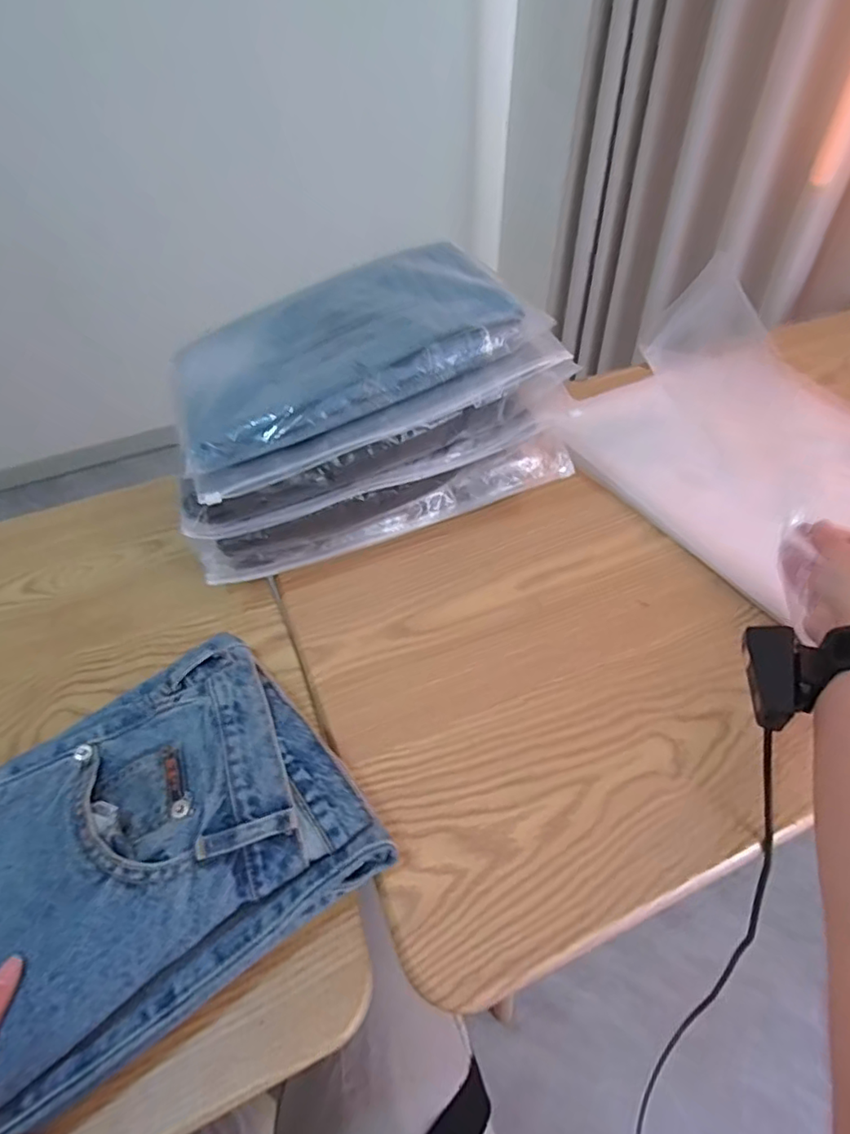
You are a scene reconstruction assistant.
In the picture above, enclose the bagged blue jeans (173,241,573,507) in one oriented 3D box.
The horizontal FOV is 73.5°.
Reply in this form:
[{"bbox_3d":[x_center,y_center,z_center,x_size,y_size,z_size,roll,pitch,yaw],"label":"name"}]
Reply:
[{"bbox_3d":[-0.069,-0.199,0.529,0.333,0.089,0.188,-19,47,-16],"label":"bagged blue jeans"}]

